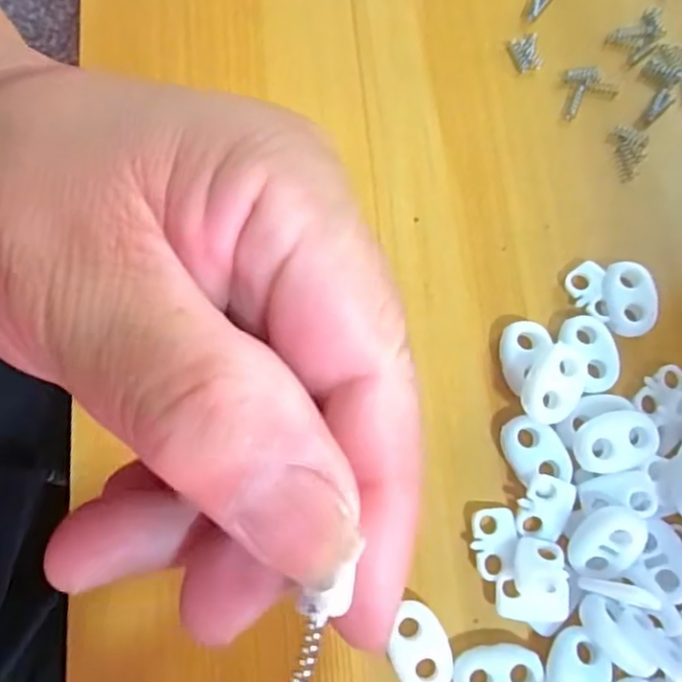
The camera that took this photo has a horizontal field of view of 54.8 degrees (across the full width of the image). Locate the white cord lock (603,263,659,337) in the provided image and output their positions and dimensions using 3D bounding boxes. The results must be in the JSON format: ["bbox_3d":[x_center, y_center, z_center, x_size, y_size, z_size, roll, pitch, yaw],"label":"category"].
[{"bbox_3d":[0.084,-0.012,0.191,0.014,0.006,0.021,-1,74,0],"label":"white cord lock"}]

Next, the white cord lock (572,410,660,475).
[{"bbox_3d":[0.073,0.027,0.174,0.021,0.005,0.015,-11,73,-4],"label":"white cord lock"}]

